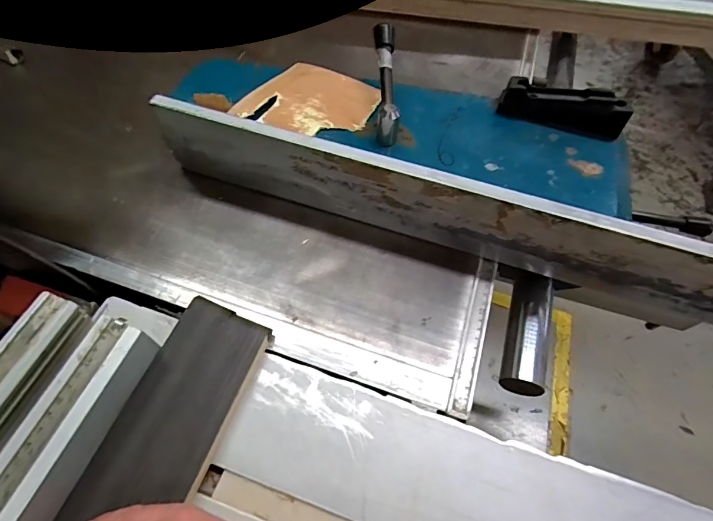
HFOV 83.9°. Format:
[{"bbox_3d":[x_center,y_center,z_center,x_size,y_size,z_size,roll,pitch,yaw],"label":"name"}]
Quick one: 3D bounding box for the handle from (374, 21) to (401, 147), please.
[{"bbox_3d":[0.033,-0.198,0.440,0.023,0.037,0.136,-1,81,-2],"label":"handle"}]

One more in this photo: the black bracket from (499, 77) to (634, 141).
[{"bbox_3d":[0.239,-0.179,0.461,0.135,0.037,0.044,18,61,8],"label":"black bracket"}]

